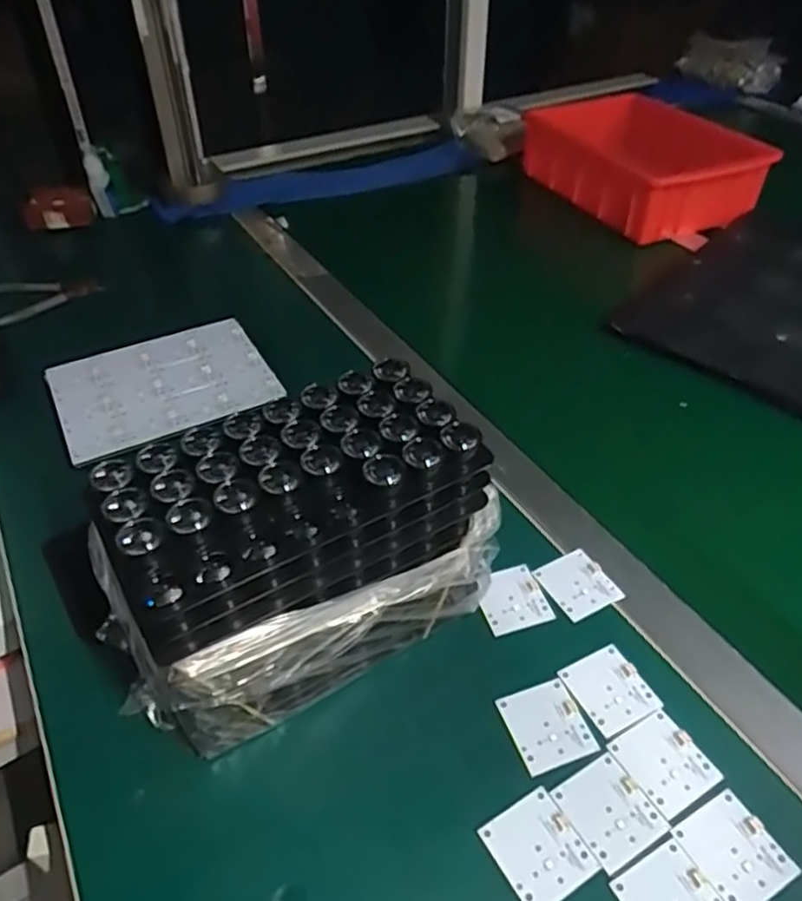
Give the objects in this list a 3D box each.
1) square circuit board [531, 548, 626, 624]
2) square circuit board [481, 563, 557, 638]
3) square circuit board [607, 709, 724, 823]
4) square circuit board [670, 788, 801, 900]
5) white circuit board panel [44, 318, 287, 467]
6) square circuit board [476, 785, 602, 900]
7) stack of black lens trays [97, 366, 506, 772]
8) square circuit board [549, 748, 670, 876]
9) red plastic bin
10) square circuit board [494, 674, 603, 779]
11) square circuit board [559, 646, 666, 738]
[{"bbox_3d":[0.122,0.093,0.482,0.045,0.004,0.047,-21,46,-18],"label":"square circuit board"},{"bbox_3d":[0.075,0.100,0.474,0.044,0.004,0.047,-14,44,-11],"label":"square circuit board"},{"bbox_3d":[0.148,0.175,0.391,0.044,0.004,0.047,-25,47,-21],"label":"square circuit board"},{"bbox_3d":[0.172,0.206,0.357,0.043,0.004,0.047,-23,46,-19],"label":"square circuit board"},{"bbox_3d":[-0.211,-0.061,0.616,0.177,0.010,0.146,-21,48,-23],"label":"white circuit board panel"},{"bbox_3d":[0.071,0.207,0.360,0.044,0.004,0.048,-24,47,-20],"label":"square circuit board"},{"bbox_3d":[-0.061,0.065,0.404,0.216,0.160,0.121,-26,47,-22],"label":"stack of black lens trays"},{"bbox_3d":[0.112,0.192,0.372,0.044,0.004,0.048,-24,47,-20],"label":"square circuit board"},{"bbox_3d":[0.306,-0.383,0.909,0.186,0.068,0.290,-19,45,-16],"label":"red plastic bin"},{"bbox_3d":[0.085,0.160,0.408,0.044,0.004,0.048,-16,45,-13],"label":"square circuit board"},{"bbox_3d":[0.127,0.145,0.424,0.045,0.004,0.047,-21,46,-17],"label":"square circuit board"}]

